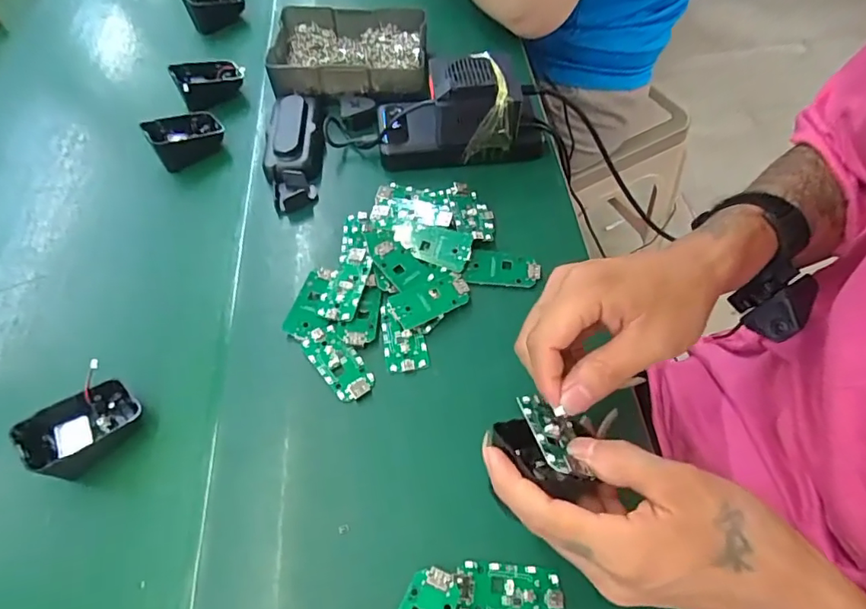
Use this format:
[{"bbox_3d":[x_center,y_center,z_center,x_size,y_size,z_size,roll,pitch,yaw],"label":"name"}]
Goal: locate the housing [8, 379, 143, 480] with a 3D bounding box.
[{"bbox_3d":[-0.240,0.084,0.354,0.052,0.045,0.068,27,61,17],"label":"housing"}]

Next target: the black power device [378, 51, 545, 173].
[{"bbox_3d":[0.025,-0.185,0.473,0.153,0.072,0.072,-3,57,-1],"label":"black power device"}]

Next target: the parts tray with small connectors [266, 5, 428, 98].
[{"bbox_3d":[-0.090,-0.272,0.551,0.161,0.039,0.128,-3,58,2],"label":"parts tray with small connectors"}]

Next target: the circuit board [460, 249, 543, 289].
[{"bbox_3d":[0.057,-0.031,0.423,0.061,0.005,0.030,5,58,2],"label":"circuit board"}]

